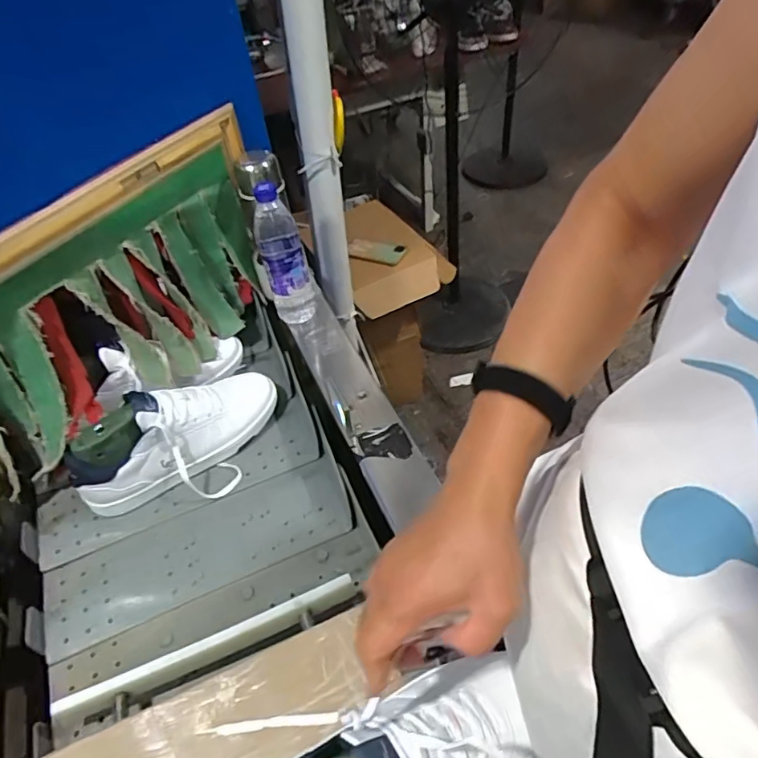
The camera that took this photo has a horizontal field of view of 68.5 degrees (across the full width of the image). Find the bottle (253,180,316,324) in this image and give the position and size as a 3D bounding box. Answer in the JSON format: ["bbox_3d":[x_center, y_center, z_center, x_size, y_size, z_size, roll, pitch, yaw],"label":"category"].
[{"bbox_3d":[-0.143,-0.190,0.844,0.073,0.218,0.066,-16,47,-8],"label":"bottle"}]

